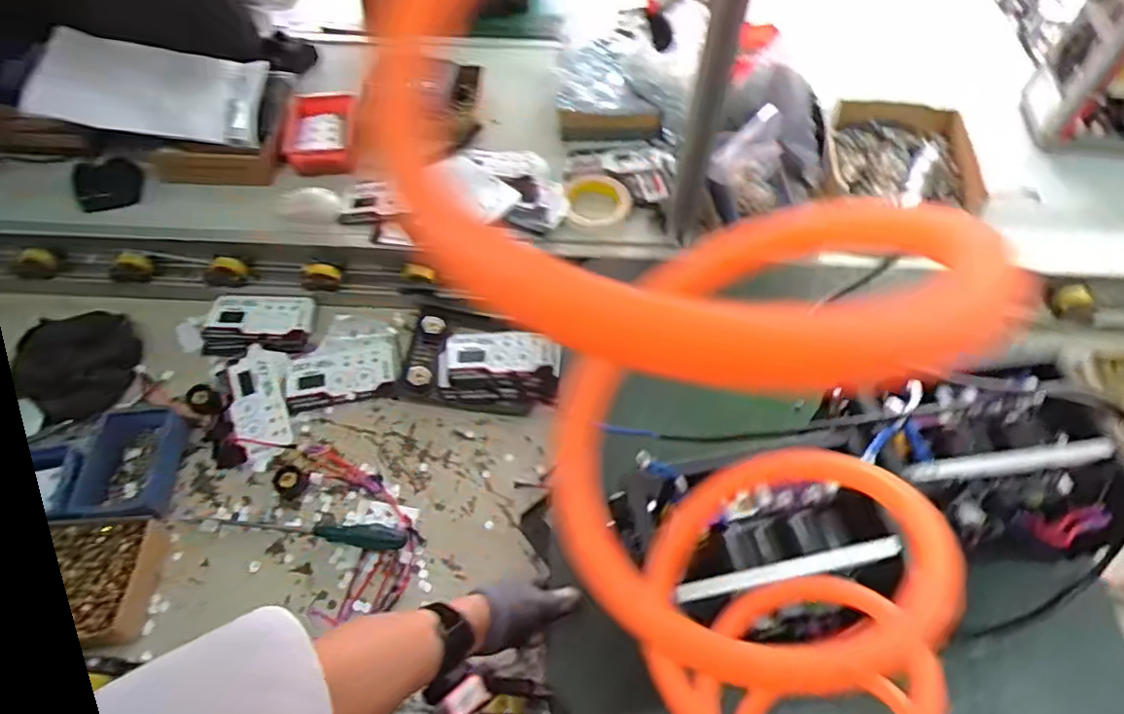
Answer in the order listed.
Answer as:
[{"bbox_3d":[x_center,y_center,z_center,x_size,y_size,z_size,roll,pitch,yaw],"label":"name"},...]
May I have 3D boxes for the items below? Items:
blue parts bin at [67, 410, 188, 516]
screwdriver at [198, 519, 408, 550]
[{"bbox_3d":[-0.539,0.135,0.794,0.102,0.046,0.141,0,58,1],"label":"blue parts bin"},{"bbox_3d":[-0.316,0.212,0.769,0.249,0.028,0.027,3,58,3],"label":"screwdriver"}]

